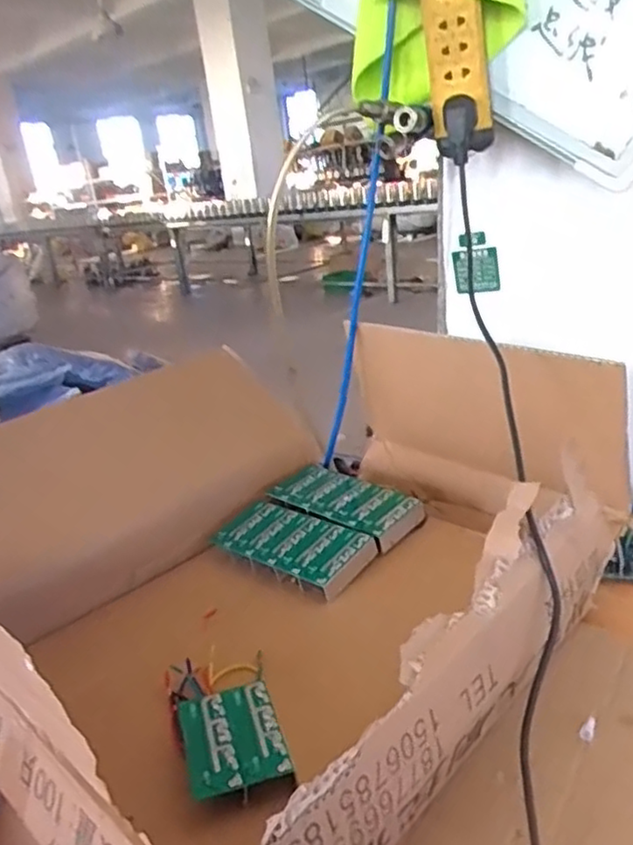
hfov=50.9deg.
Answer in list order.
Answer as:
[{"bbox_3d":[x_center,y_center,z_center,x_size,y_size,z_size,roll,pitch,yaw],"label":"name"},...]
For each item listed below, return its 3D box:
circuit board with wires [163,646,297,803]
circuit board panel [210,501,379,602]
[{"bbox_3d":[-0.068,0.210,0.477,0.075,0.023,0.137,-12,21,-12],"label":"circuit board with wires"},{"bbox_3d":[-0.024,0.127,0.683,0.158,0.026,0.081,10,27,39],"label":"circuit board panel"}]

